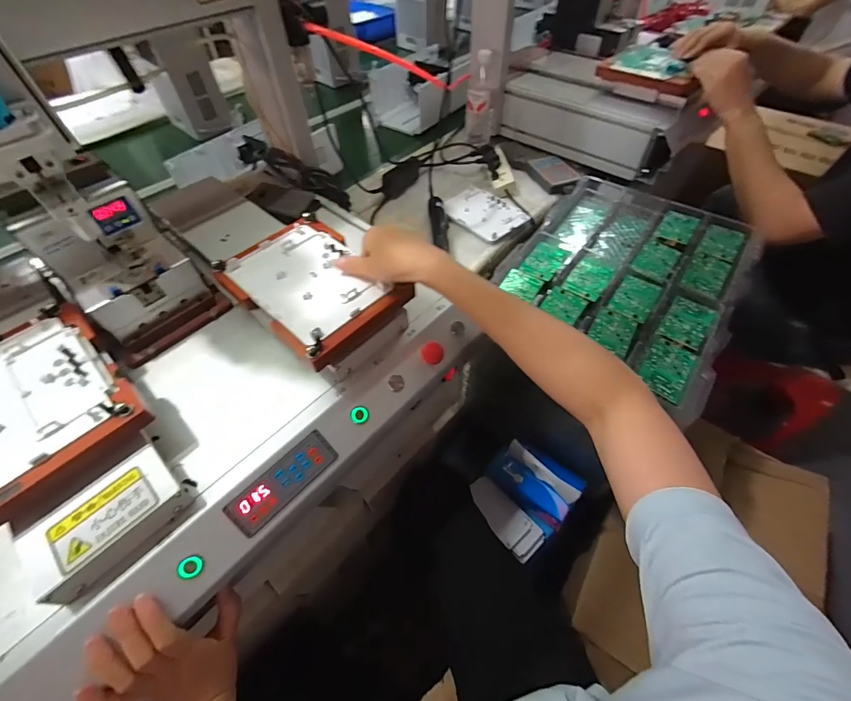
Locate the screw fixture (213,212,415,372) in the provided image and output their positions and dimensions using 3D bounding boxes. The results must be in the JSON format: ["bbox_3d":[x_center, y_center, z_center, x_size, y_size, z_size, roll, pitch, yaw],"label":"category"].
[{"bbox_3d":[-0.138,-0.084,0.473,0.208,0.030,0.153,36,62,25],"label":"screw fixture"}]

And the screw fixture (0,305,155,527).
[{"bbox_3d":[-0.409,0.053,0.389,0.215,0.032,0.162,37,62,25],"label":"screw fixture"}]

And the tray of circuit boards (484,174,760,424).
[{"bbox_3d":[0.372,-0.151,0.704,0.367,0.039,0.488,30,62,23],"label":"tray of circuit boards"}]

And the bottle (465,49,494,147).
[{"bbox_3d":[0.143,-0.651,0.973,0.073,0.184,0.066,5,54,6],"label":"bottle"}]

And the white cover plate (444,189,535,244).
[{"bbox_3d":[0.137,-0.322,0.887,0.137,0.013,0.190,-38,61,-24],"label":"white cover plate"}]

